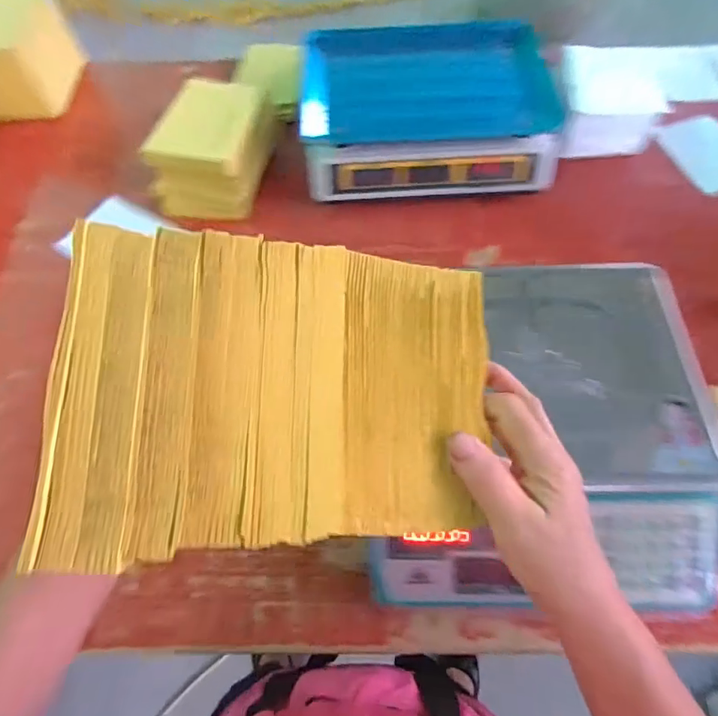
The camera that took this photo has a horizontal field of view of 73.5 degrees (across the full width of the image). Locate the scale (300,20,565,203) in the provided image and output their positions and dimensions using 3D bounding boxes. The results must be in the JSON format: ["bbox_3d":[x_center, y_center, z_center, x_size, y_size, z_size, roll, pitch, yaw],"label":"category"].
[{"bbox_3d":[0.090,-0.346,0.663,0.337,0.114,0.243,-2,64,0],"label":"scale"}]

